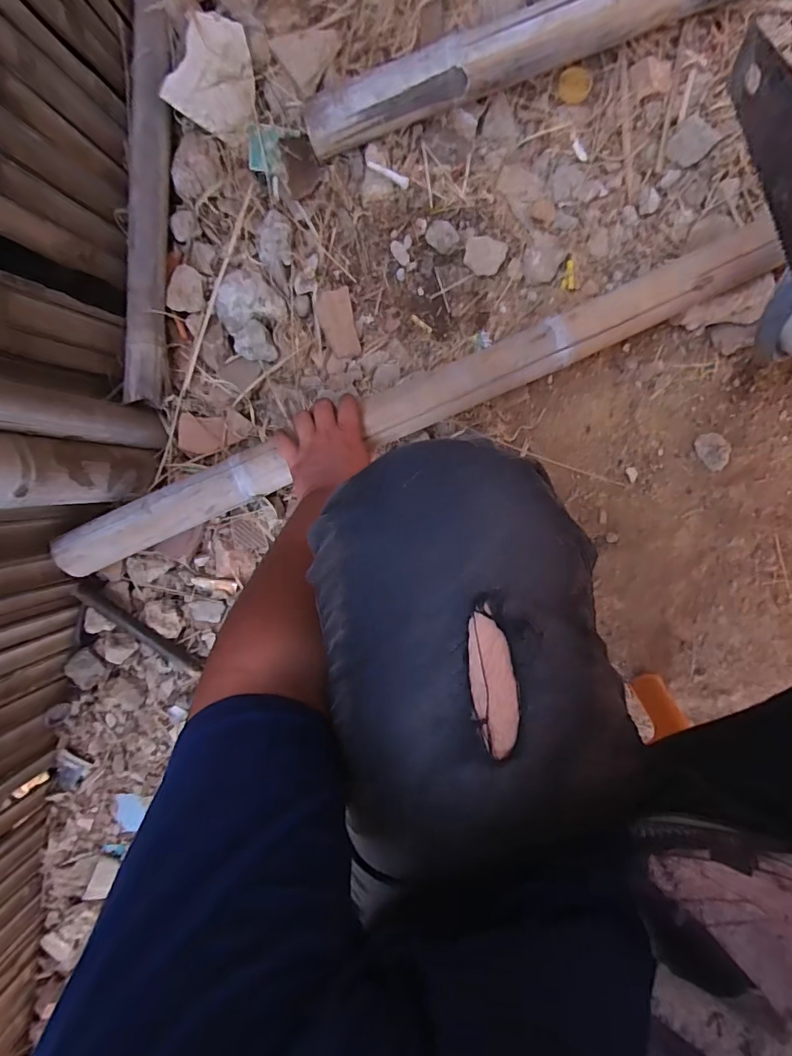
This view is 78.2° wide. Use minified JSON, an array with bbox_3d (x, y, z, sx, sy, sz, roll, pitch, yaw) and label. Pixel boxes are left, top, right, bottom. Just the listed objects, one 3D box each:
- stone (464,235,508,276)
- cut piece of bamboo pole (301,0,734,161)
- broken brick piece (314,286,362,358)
[{"bbox_3d":[0.117,-0.362,0.645,0.053,0.018,0.047,19,95,6],"label":"stone"},{"bbox_3d":[0.229,-0.567,0.535,0.696,0.045,0.063,-16,91,8],"label":"cut piece of bamboo pole"},{"bbox_3d":[-0.079,-0.278,0.664,0.048,0.013,0.094,-12,93,-13],"label":"broken brick piece"}]

